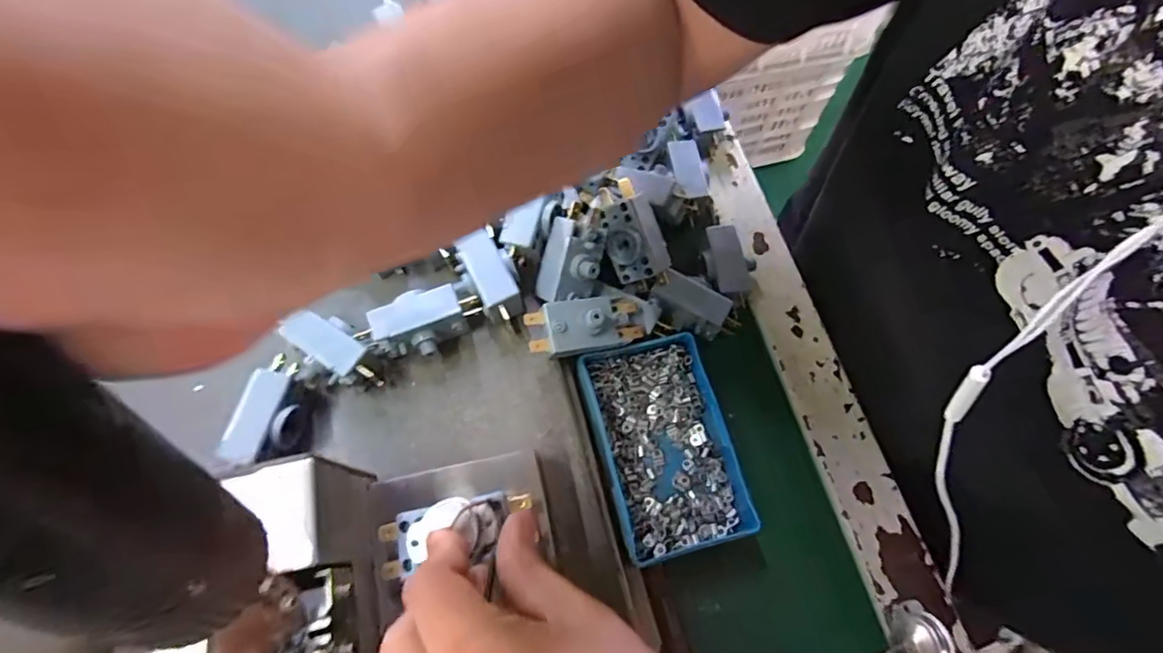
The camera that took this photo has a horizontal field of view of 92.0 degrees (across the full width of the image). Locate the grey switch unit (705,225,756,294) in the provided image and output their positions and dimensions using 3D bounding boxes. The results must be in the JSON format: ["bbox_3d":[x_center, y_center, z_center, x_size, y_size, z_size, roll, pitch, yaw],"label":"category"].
[{"bbox_3d":[0.092,-0.039,0.354,0.023,0.024,0.044,-7,67,-4],"label":"grey switch unit"}]

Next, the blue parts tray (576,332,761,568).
[{"bbox_3d":[0.047,0.063,0.314,0.073,0.018,0.114,-13,68,-9],"label":"blue parts tray"}]

